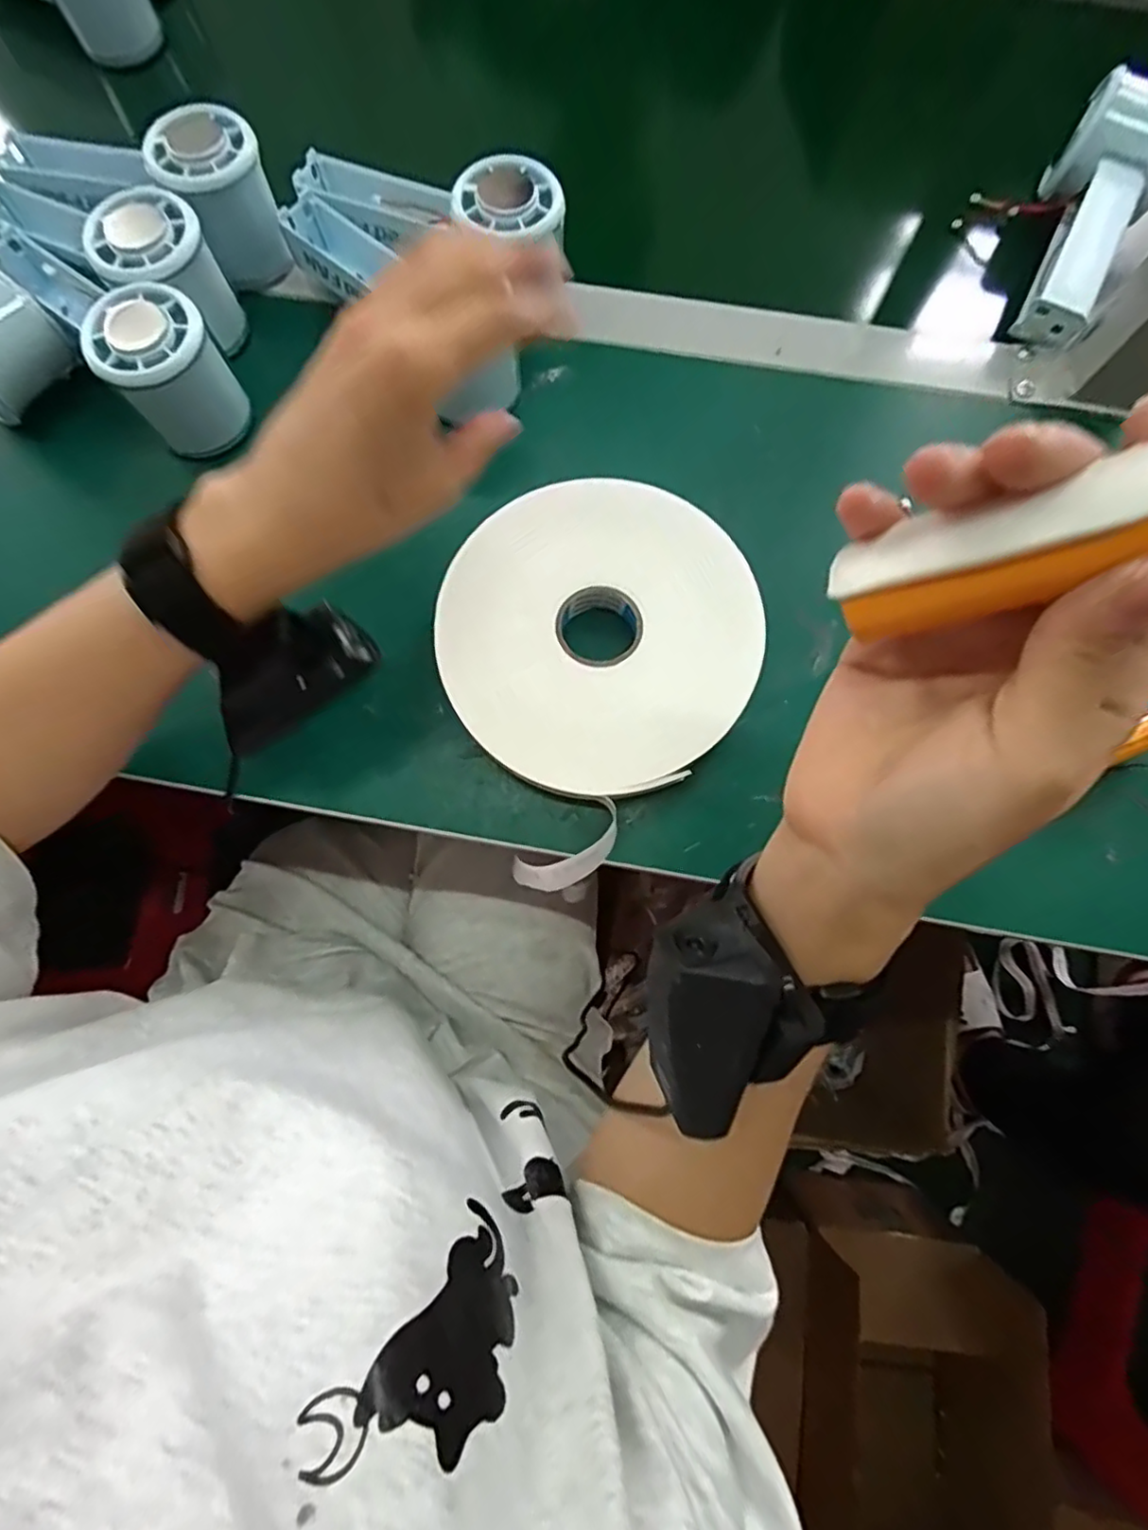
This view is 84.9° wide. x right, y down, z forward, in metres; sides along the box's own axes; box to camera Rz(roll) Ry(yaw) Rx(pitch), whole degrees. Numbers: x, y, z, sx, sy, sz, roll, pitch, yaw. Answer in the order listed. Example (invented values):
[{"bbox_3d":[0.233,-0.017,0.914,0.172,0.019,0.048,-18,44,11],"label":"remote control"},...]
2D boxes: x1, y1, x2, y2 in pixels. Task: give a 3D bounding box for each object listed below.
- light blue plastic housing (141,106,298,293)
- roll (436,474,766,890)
[{"bbox_3d":[-0.196,-0.317,0.354,0.054,0.057,0.059,-16,79,-4],"label":"light blue plastic housing"},{"bbox_3d":[0.014,-0.057,0.313,0.156,0.026,0.170,0,78,-1],"label":"roll"}]

